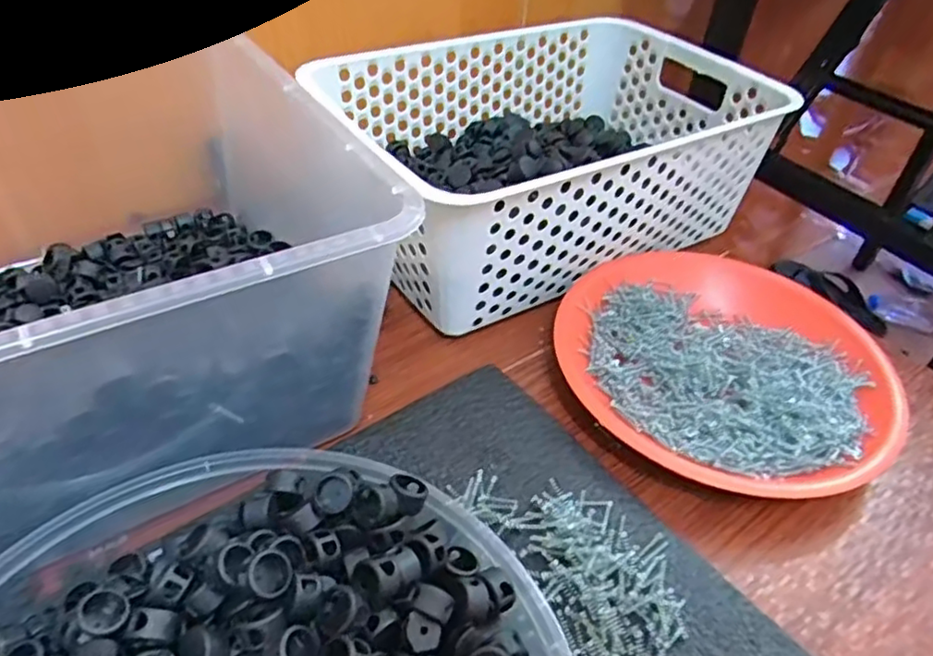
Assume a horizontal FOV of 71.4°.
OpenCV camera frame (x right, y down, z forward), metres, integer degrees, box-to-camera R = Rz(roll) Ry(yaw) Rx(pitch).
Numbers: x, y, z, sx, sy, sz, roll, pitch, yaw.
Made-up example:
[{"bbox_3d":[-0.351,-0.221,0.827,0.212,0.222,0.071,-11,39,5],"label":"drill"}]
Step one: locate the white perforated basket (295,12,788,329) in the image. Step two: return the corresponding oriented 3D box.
[{"bbox_3d":[0.063,-0.135,0.489,0.290,0.101,0.208,-19,49,-23],"label":"white perforated basket"}]

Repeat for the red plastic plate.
[{"bbox_3d":[0.153,0.020,0.394,0.191,0.022,0.178,3,44,-3],"label":"red plastic plate"}]

